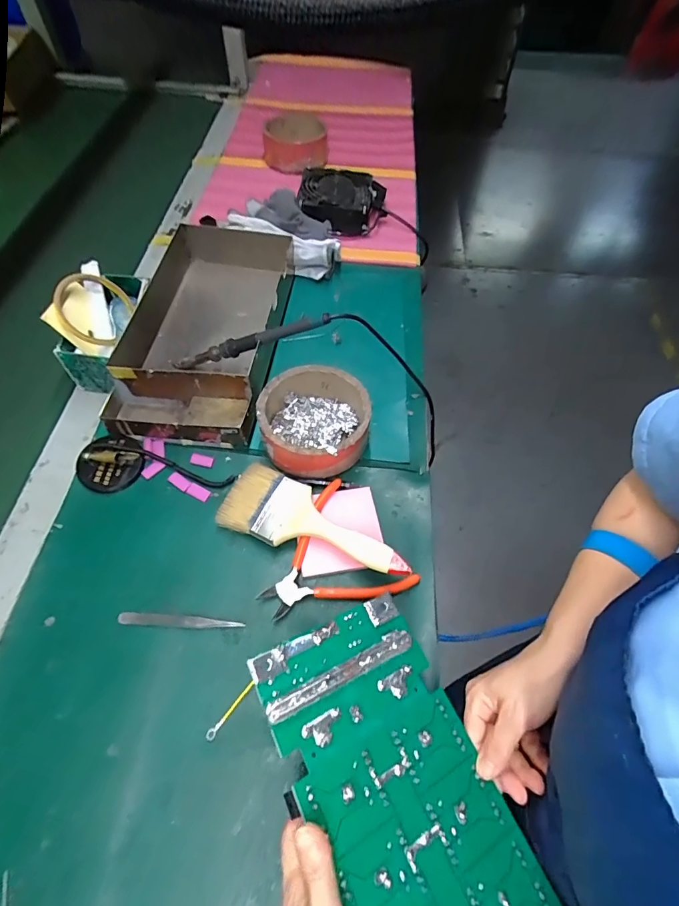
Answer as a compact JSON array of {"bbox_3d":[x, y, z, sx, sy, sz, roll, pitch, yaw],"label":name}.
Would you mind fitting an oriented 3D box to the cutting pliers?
[{"bbox_3d":[-0.016,0.110,0.425,0.133,0.015,0.135,-31,63,-19],"label":"cutting pliers"}]

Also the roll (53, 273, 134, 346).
[{"bbox_3d":[-0.299,-0.172,0.514,0.078,0.023,0.086,32,61,-31],"label":"roll"}]

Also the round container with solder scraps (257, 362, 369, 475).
[{"bbox_3d":[-0.029,-0.033,0.488,0.121,0.055,0.120,1,58,-1],"label":"round container with solder scraps"}]

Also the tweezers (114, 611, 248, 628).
[{"bbox_3d":[-0.148,0.156,0.397,0.113,0.010,0.011,4,58,1],"label":"tweezers"}]

